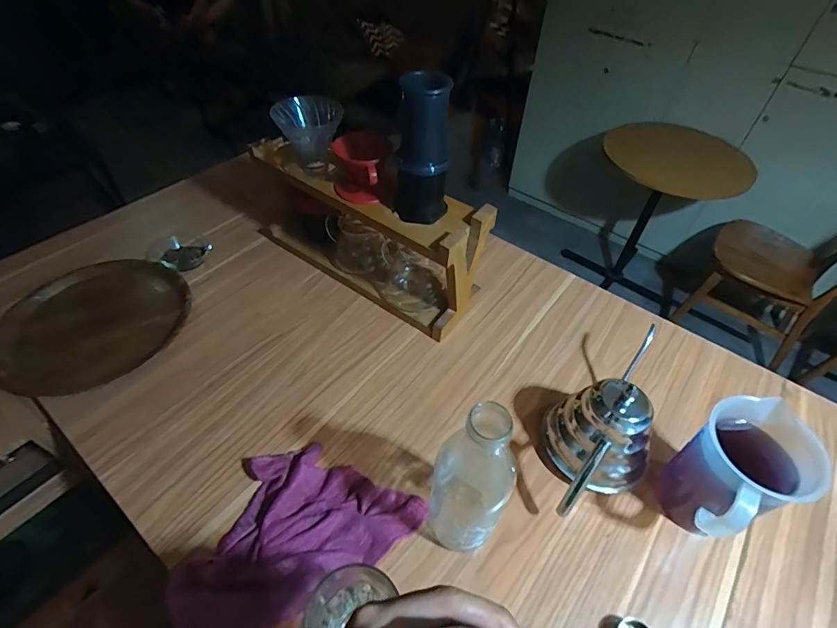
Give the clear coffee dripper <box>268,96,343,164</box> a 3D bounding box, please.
[{"bbox_3d":[-0.185,-0.310,0.731,0.109,0.084,0.097,-12,50,-14],"label":"clear coffee dripper"}]

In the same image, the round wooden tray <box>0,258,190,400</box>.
[{"bbox_3d":[-0.558,0.012,0.743,0.277,0.040,0.299,26,51,19],"label":"round wooden tray"}]

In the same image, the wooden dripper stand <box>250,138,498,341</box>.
[{"bbox_3d":[-0.105,-0.144,0.777,0.445,0.216,0.134,26,52,19],"label":"wooden dripper stand"}]

